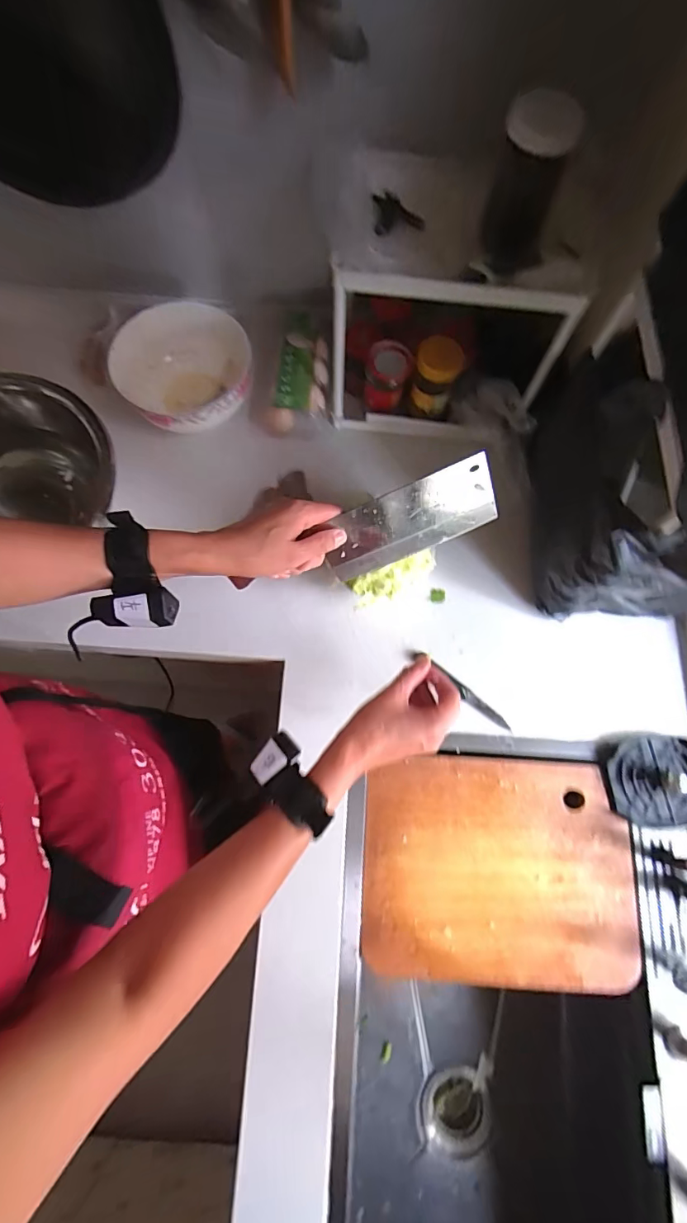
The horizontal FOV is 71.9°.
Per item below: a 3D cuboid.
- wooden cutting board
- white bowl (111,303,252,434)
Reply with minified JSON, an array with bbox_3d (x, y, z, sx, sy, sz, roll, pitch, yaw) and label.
[{"bbox_3d":[0.199,0.329,0.612,0.338,0.011,0.260,3,74,0],"label":"wooden cutting board"},{"bbox_3d":[-0.242,-0.348,0.732,0.192,0.122,0.177,-6,74,-3],"label":"white bowl"}]

